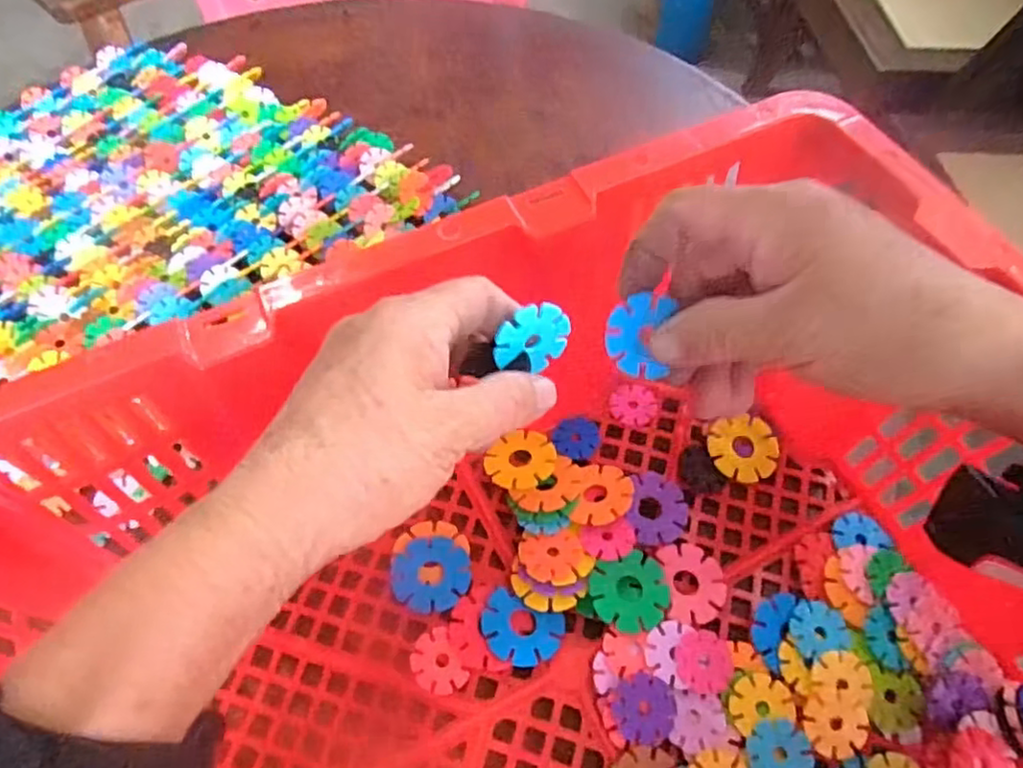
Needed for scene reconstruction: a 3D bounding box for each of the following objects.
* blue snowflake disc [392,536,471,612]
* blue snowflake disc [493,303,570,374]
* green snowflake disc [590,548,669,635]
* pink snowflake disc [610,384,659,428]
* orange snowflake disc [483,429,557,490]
[{"bbox_3d":[-0.045,0.105,0.366,0.042,0.005,0.042,-1,57,2],"label":"blue snowflake disc"},{"bbox_3d":[0.008,-0.017,0.250,0.030,0.028,0.004,-8,33,-25],"label":"blue snowflake disc"},{"bbox_3d":[0.064,0.112,0.352,0.042,0.004,0.038,-17,66,-15],"label":"green snowflake disc"},{"bbox_3d":[0.079,0.014,0.426,0.030,0.006,0.029,-1,57,2],"label":"pink snowflake disc"},{"bbox_3d":[0.008,0.048,0.404,0.042,0.004,0.038,-31,54,-19],"label":"orange snowflake disc"}]

